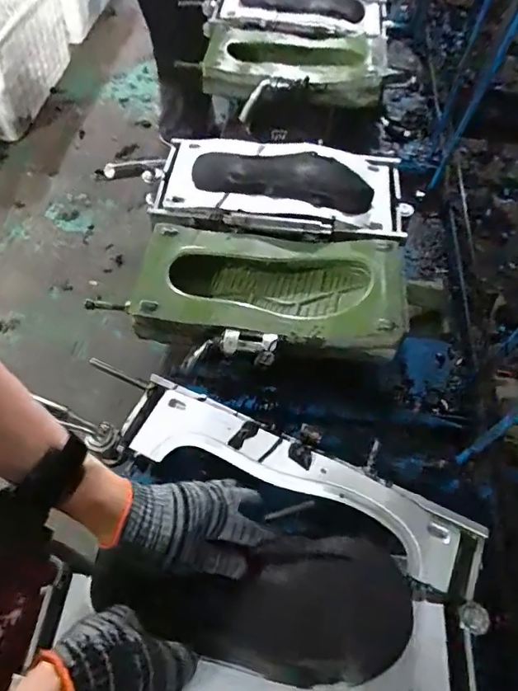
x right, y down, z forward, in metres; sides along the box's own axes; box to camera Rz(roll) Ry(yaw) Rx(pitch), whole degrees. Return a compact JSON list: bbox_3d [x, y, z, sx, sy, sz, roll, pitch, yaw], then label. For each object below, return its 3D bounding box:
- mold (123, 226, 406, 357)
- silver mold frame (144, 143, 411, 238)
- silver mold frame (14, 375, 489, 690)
[{"bbox_3d":[0.014,-0.088,0.692,0.368,0.055,0.183,9,61,2],"label":"mold"},{"bbox_3d":[0.031,-0.260,0.791,0.390,0.046,0.201,6,61,1],"label":"silver mold frame"},{"bbox_3d":[0.018,0.214,0.498,0.421,0.051,0.266,19,62,8],"label":"silver mold frame"}]

